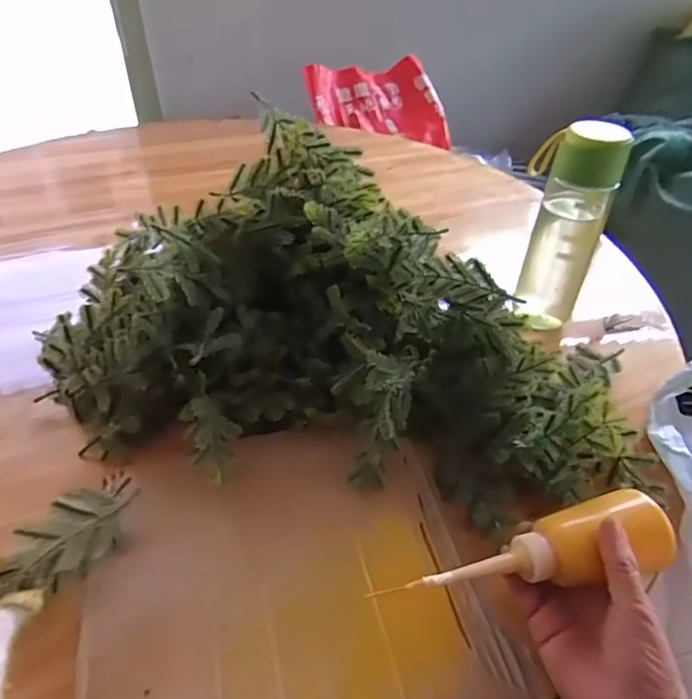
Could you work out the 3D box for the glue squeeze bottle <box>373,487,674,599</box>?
[{"bbox_3d":[0.128,0.134,0.347,0.183,0.036,0.052,-11,42,-9],"label":"glue squeeze bottle"}]

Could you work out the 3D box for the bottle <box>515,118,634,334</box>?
[{"bbox_3d":[0.228,-0.118,0.577,0.091,0.233,0.080,17,43,18],"label":"bottle"}]

